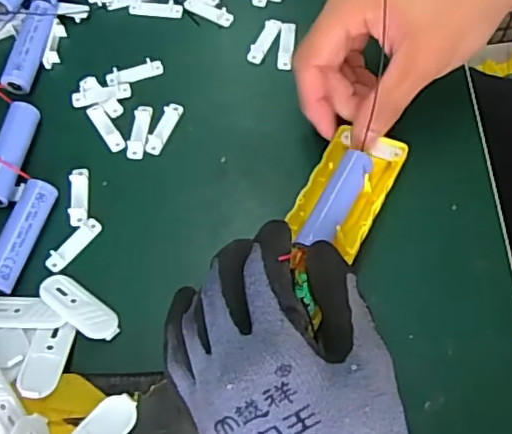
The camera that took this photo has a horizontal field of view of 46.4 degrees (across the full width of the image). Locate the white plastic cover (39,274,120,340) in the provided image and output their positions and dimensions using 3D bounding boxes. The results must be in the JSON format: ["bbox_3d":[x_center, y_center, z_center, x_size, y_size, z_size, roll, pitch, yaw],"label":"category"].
[{"bbox_3d":[-0.096,0.048,0.321,0.050,0.004,0.019,32,71,17],"label":"white plastic cover"}]

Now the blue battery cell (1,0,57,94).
[{"bbox_3d":[-0.149,-0.113,0.395,0.017,0.016,0.066,7,66,7],"label":"blue battery cell"}]

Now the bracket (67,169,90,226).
[{"bbox_3d":[-0.105,-0.013,0.351,0.011,0.004,0.036,-6,65,1],"label":"bracket"}]

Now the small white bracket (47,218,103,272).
[{"bbox_3d":[-0.104,0.016,0.341,0.011,0.004,0.037,35,71,18],"label":"small white bracket"}]

